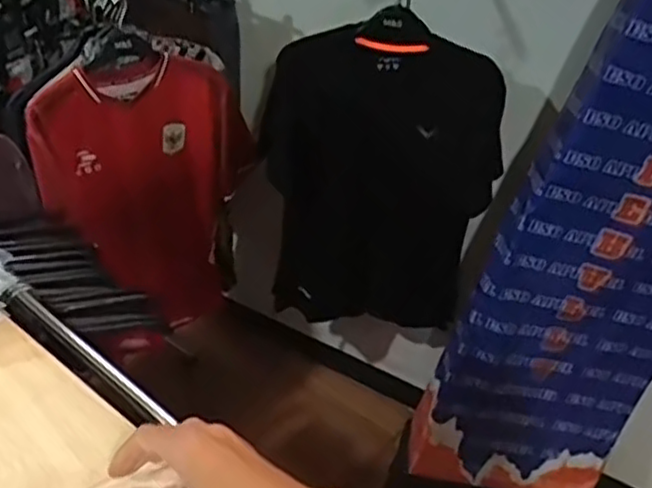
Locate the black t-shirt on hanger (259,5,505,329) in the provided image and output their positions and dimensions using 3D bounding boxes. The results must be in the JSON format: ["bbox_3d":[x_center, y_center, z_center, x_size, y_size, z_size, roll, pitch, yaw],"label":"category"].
[{"bbox_3d":[0.100,-0.113,1.475,0.462,0.716,0.064,8,39,6],"label":"black t-shirt on hanger"}]

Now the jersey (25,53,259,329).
[{"bbox_3d":[-0.345,-0.074,1.440,0.091,0.592,0.443,33,47,31],"label":"jersey"}]

